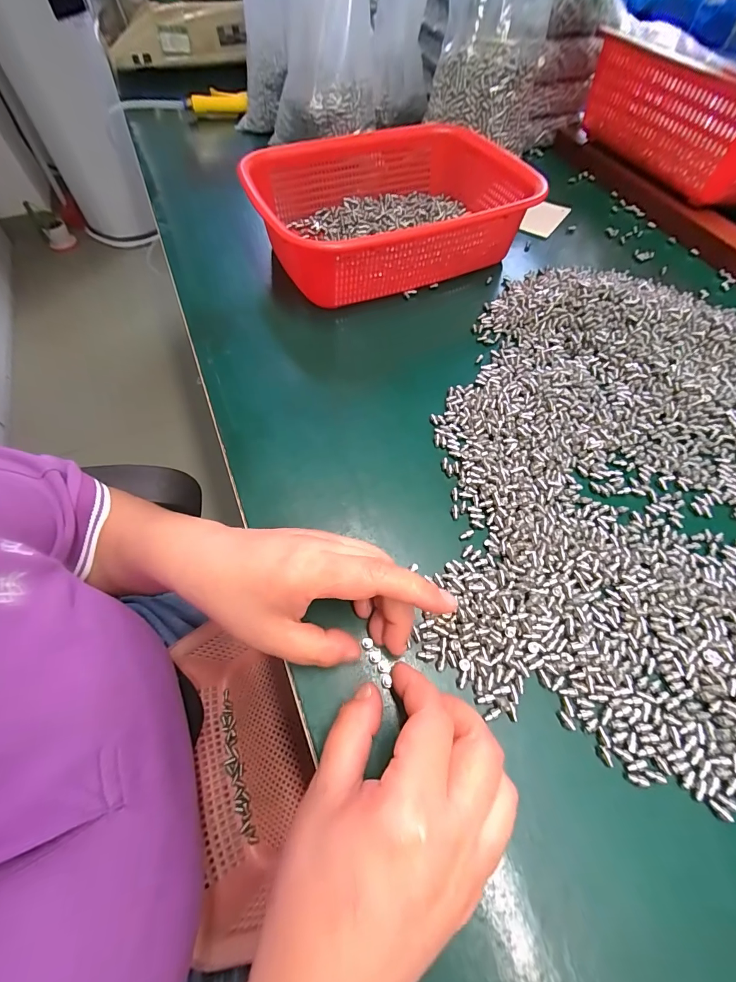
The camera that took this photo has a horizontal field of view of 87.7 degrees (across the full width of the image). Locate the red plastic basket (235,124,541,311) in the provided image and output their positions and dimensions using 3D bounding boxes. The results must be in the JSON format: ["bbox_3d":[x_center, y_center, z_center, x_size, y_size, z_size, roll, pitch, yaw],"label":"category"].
[{"bbox_3d":[0.029,-0.304,0.420,0.285,0.074,0.215,-22,63,-12],"label":"red plastic basket"}]

